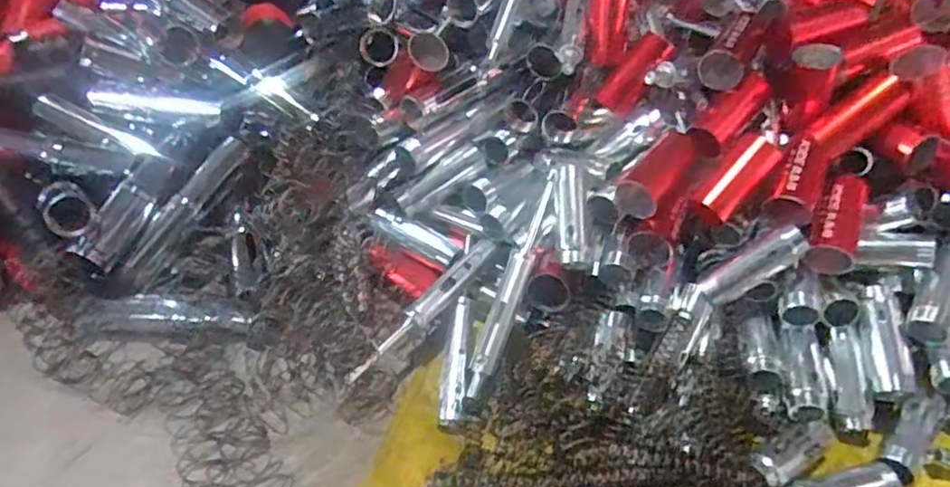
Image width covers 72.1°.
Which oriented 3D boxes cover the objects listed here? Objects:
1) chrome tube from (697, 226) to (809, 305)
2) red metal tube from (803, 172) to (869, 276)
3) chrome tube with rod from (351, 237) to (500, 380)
[{"bbox_3d":[0.181,0.014,0.427,0.070,0.016,0.019,-37,45,20],"label":"chrome tube"},{"bbox_3d":[0.239,-0.014,0.435,0.030,0.031,0.063,19,67,11],"label":"red metal tube"},{"bbox_3d":[-0.029,0.041,0.444,0.019,0.012,0.145,26,50,21],"label":"chrome tube with rod"}]

